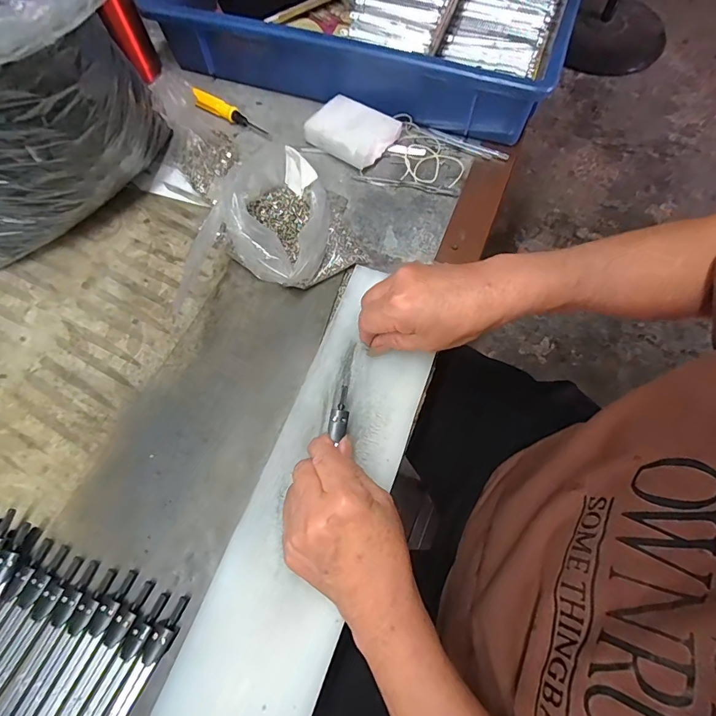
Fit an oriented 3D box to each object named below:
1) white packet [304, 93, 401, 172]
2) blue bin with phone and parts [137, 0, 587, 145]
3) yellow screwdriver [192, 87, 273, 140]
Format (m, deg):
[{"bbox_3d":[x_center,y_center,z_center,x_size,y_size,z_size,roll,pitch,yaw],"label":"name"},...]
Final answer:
[{"bbox_3d":[-0.005,-0.235,0.445,0.081,0.027,0.058,35,71,13],"label":"white packet"},{"bbox_3d":[0.010,-0.411,0.487,0.443,0.086,0.291,19,68,6],"label":"blue bin with phone and parts"},{"bbox_3d":[-0.137,-0.268,0.464,0.099,0.017,0.018,26,69,9],"label":"yellow screwdriver"}]

